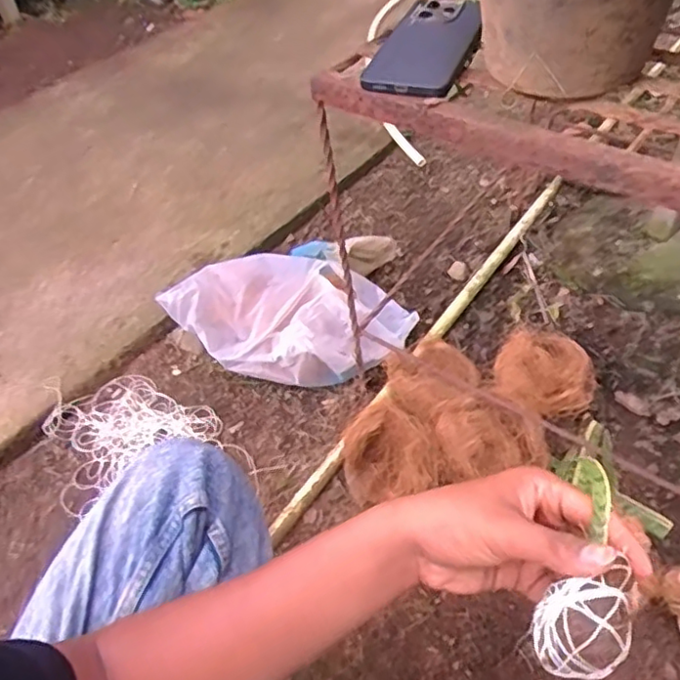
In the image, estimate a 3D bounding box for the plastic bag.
[{"bbox_3d":[-0.070,-0.039,0.941,0.328,0.126,0.224,19,55,20],"label":"plastic bag"}]

